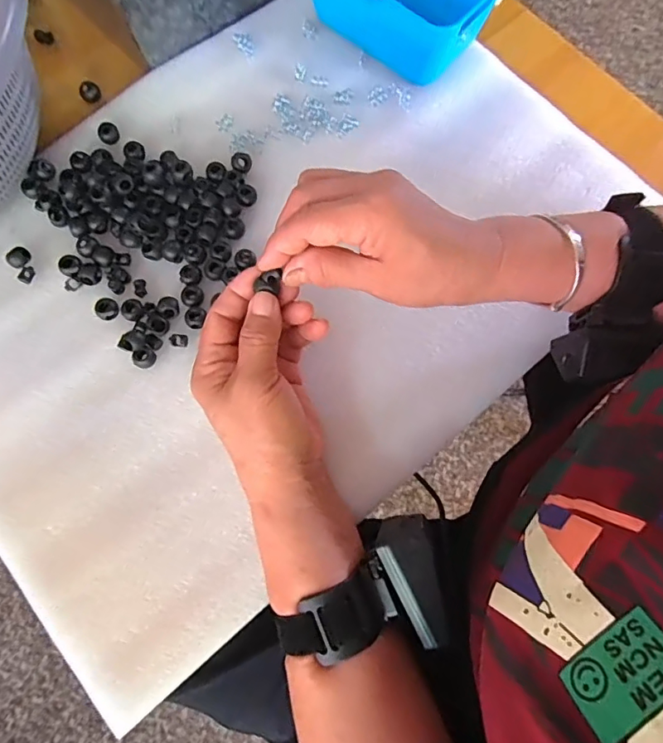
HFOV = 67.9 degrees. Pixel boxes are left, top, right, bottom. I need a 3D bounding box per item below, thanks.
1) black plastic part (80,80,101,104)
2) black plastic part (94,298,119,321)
[{"bbox_3d":[-0.201,-0.232,0.409,0.015,0.009,0.015,0,74,0],"label":"black plastic part"},{"bbox_3d":[-0.159,-0.044,0.349,0.015,0.007,0.015,0,75,1],"label":"black plastic part"}]

